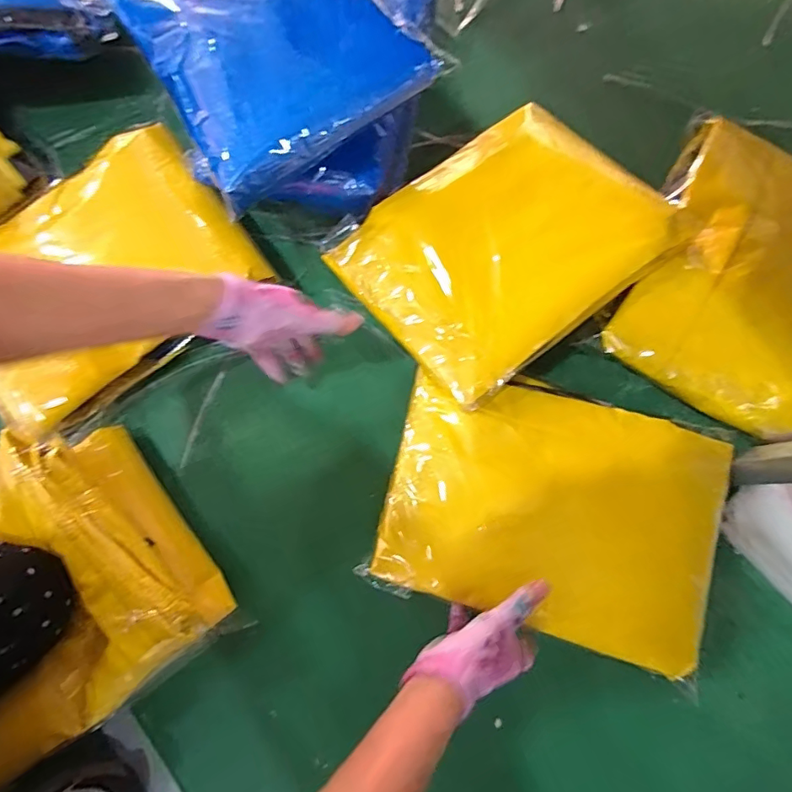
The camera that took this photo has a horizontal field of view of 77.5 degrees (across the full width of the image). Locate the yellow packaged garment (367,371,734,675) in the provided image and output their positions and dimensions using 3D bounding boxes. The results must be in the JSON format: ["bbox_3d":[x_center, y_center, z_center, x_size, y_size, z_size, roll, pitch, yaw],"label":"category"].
[{"bbox_3d":[0.157,0.112,0.481,0.326,0.037,0.222,17,78,4],"label":"yellow packaged garment"}]

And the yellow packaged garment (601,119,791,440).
[{"bbox_3d":[0.385,-0.137,0.539,0.233,0.045,0.313,28,79,6],"label":"yellow packaged garment"}]

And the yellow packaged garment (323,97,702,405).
[{"bbox_3d":[0.115,-0.168,0.524,0.310,0.043,0.238,-38,80,-8],"label":"yellow packaged garment"}]

